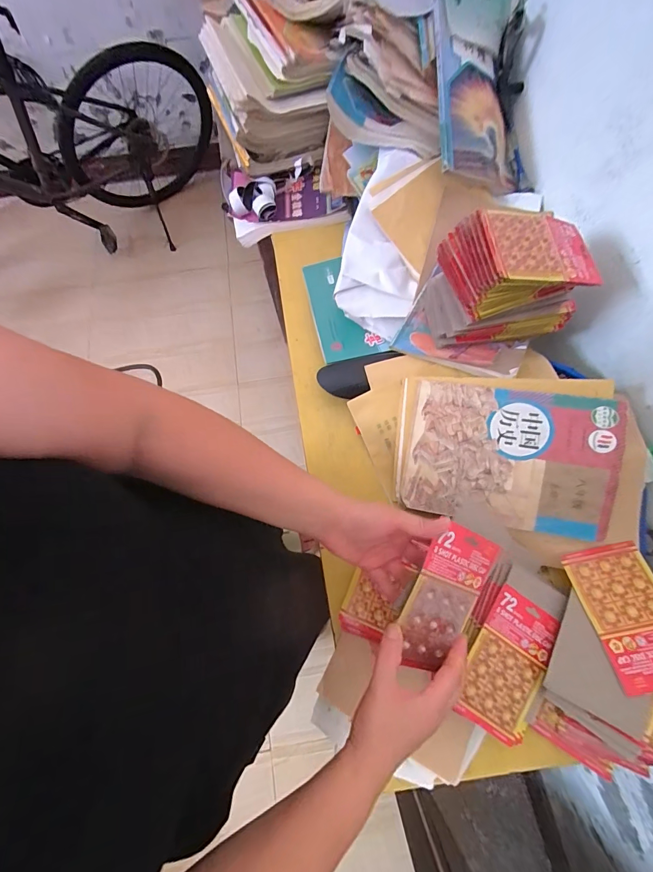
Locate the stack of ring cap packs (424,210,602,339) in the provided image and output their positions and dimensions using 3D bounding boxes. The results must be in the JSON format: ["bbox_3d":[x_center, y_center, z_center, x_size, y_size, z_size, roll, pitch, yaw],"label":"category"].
[{"bbox_3d":[0.241,-0.210,0.498,0.177,0.145,0.111,-10,71,-3],"label":"stack of ring cap packs"}]

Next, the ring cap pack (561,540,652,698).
[{"bbox_3d":[0.358,0.206,0.436,0.097,0.007,0.149,-12,58,2],"label":"ring cap pack"}]

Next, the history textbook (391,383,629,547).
[{"bbox_3d":[0.237,0.026,0.508,0.274,0.019,0.183,8,86,16],"label":"history textbook"}]

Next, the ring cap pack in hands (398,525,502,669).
[{"bbox_3d":[0.122,0.170,0.387,0.092,0.008,0.148,31,84,-27],"label":"ring cap pack in hands"}]

